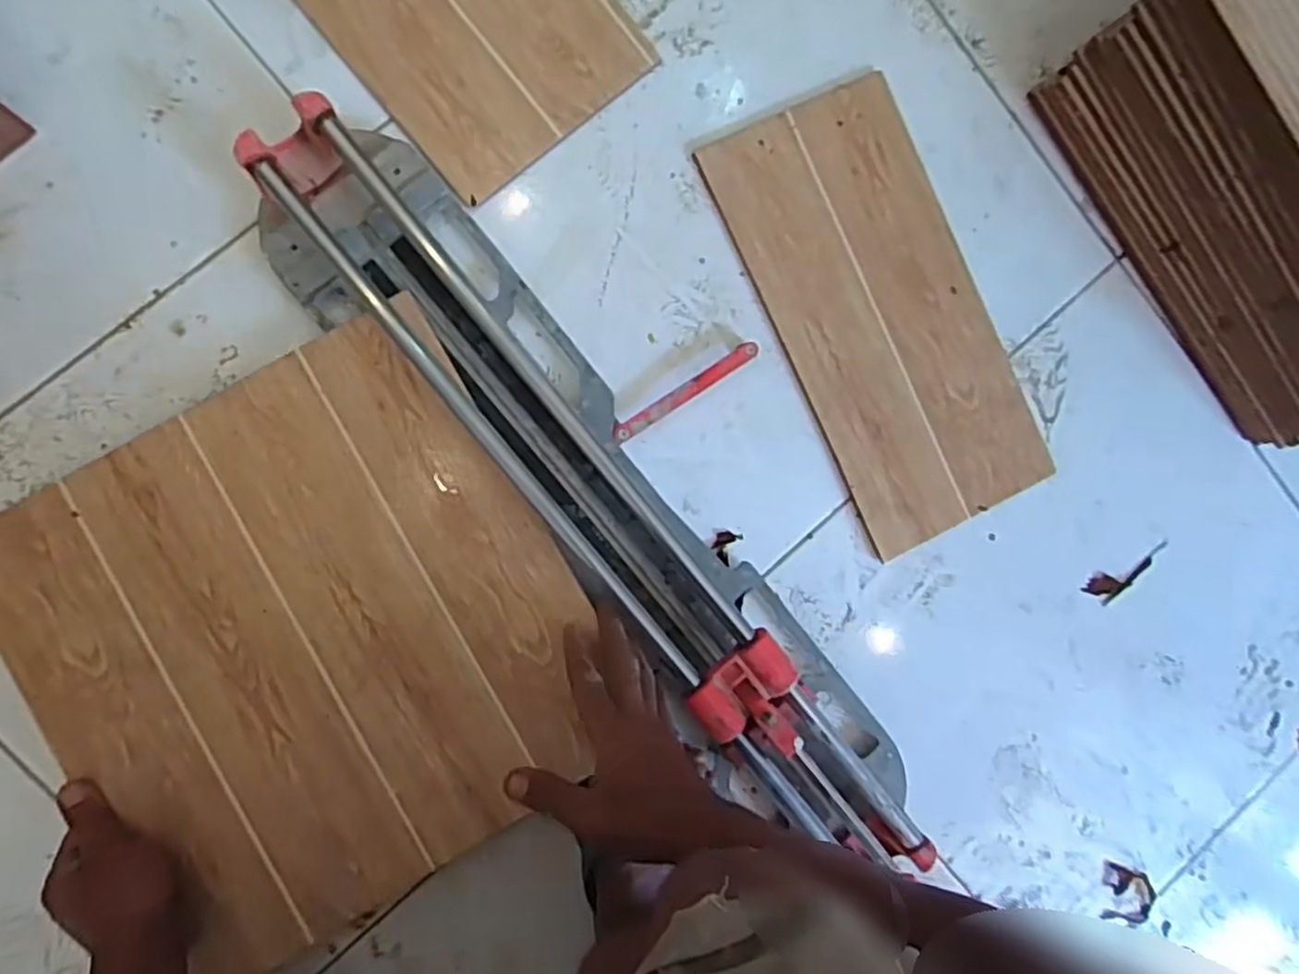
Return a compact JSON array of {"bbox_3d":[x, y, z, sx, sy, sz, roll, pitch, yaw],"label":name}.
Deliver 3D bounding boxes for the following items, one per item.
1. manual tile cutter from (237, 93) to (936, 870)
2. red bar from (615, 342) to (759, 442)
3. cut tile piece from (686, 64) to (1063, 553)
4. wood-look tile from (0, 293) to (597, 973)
[{"bbox_3d":[-0.032,0.019,0.591,0.139,0.101,0.720,-41,94,-6],"label":"manual tile cutter"},{"bbox_3d":[0.031,-0.081,0.627,0.140,0.019,0.014,-33,95,-6],"label":"red bar"},{"bbox_3d":[0.204,-0.149,0.654,0.185,0.012,0.386,-27,94,-7],"label":"cut tile piece"},{"bbox_3d":[-0.258,0.118,0.559,0.390,0.008,0.389,-30,88,-4],"label":"wood-look tile"}]

